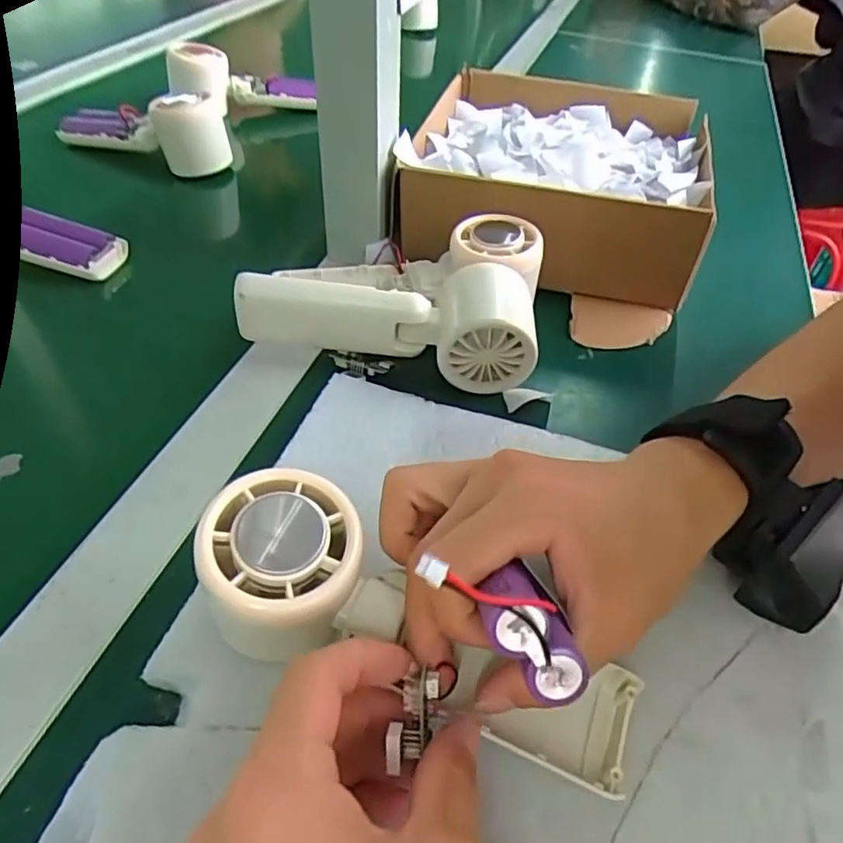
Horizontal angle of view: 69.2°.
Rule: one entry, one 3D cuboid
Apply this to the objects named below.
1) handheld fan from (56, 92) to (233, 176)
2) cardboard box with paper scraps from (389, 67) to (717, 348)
[{"bbox_3d":[-0.247,-0.258,0.539,0.166,0.060,0.045,15,47,13],"label":"handheld fan"},{"bbox_3d":[0.102,-0.184,0.467,0.210,0.072,0.230,12,46,9],"label":"cardboard box with paper scraps"}]

